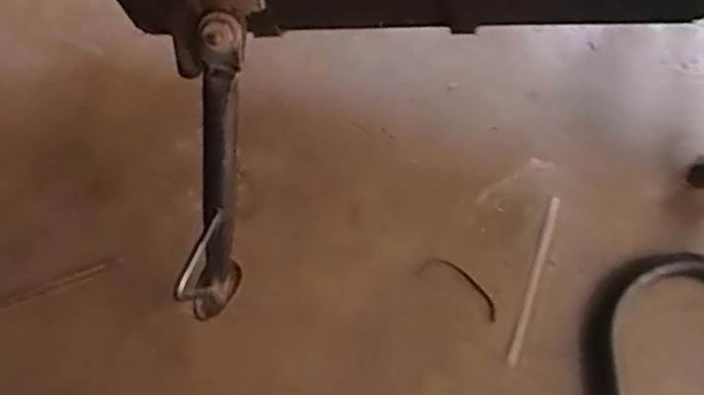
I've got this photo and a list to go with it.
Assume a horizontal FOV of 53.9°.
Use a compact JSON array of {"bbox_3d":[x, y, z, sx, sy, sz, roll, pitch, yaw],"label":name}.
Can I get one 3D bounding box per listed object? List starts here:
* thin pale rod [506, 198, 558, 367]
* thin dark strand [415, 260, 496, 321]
[{"bbox_3d":[0.150,0.068,0.568,0.009,0.009,0.145,18,70,9],"label":"thin pale rod"},{"bbox_3d":[0.091,0.073,0.573,0.074,0.005,0.025,33,73,14],"label":"thin dark strand"}]

